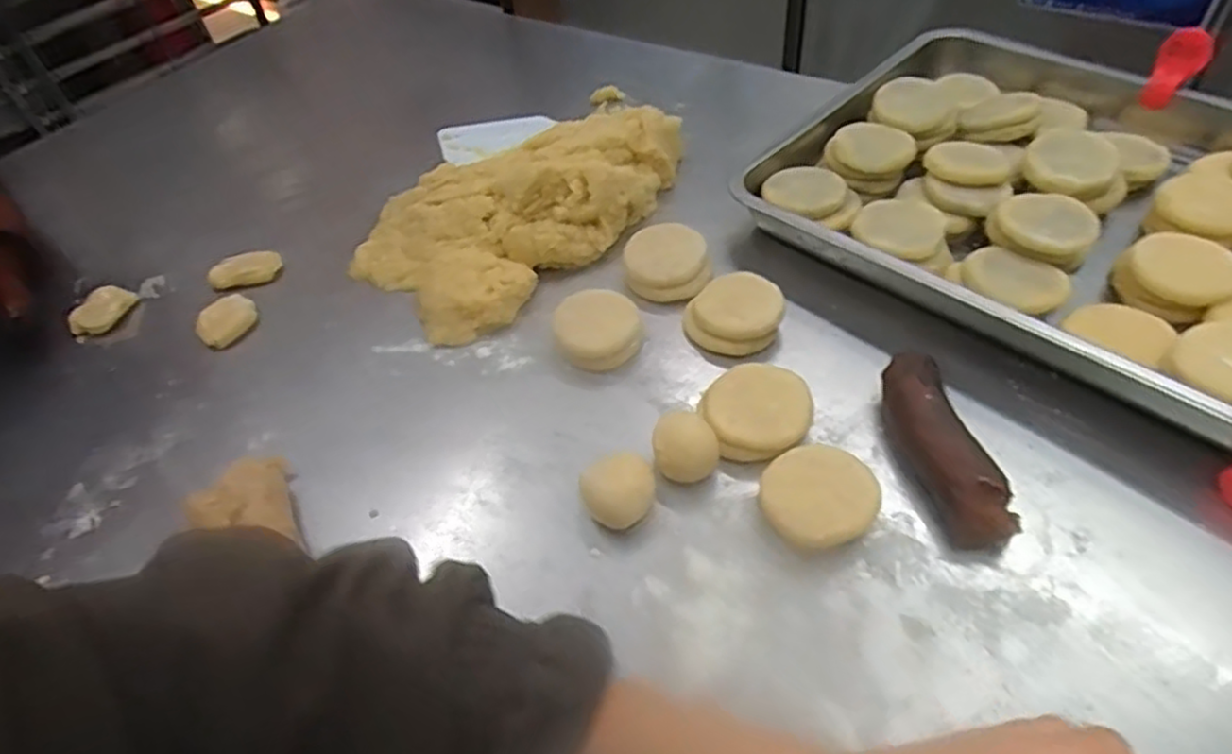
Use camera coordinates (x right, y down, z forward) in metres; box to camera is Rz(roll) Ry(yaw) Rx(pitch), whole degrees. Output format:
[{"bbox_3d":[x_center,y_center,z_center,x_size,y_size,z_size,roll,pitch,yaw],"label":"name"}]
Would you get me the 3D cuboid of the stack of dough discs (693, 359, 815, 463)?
[{"bbox_3d":[0.087,0.023,0.447,0.066,0.033,0.054,-7,49,1],"label":"stack of dough discs"}]

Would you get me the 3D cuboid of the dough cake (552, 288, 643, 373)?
[{"bbox_3d":[-0.013,-0.033,0.506,0.059,0.031,0.050,-14,49,-5],"label":"dough cake"}]

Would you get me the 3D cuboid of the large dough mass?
[{"bbox_3d":[-0.083,-0.160,0.608,0.191,0.069,0.291,33,60,30],"label":"large dough mass"}]

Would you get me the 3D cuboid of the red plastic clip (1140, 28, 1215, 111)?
[{"bbox_3d":[0.458,-0.249,0.583,0.034,0.056,0.022,29,58,28],"label":"red plastic clip"}]

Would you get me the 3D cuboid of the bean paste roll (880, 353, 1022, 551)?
[{"bbox_3d":[0.188,0.039,0.418,0.041,0.034,0.126,-11,49,-2],"label":"bean paste roll"}]

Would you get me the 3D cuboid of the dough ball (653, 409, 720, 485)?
[{"bbox_3d":[0.043,0.043,0.436,0.038,0.028,0.035,-4,49,4],"label":"dough ball"}]

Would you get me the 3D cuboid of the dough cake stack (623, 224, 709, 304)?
[{"bbox_3d":[0.039,-0.087,0.550,0.062,0.025,0.070,-7,49,1],"label":"dough cake stack"}]

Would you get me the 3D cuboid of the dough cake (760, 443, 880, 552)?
[{"bbox_3d":[0.116,0.070,0.408,0.060,0.023,0.065,11,52,17],"label":"dough cake"}]

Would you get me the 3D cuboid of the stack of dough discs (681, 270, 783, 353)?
[{"bbox_3d":[0.083,-0.043,0.508,0.065,0.037,0.052,2,49,9],"label":"stack of dough discs"}]

